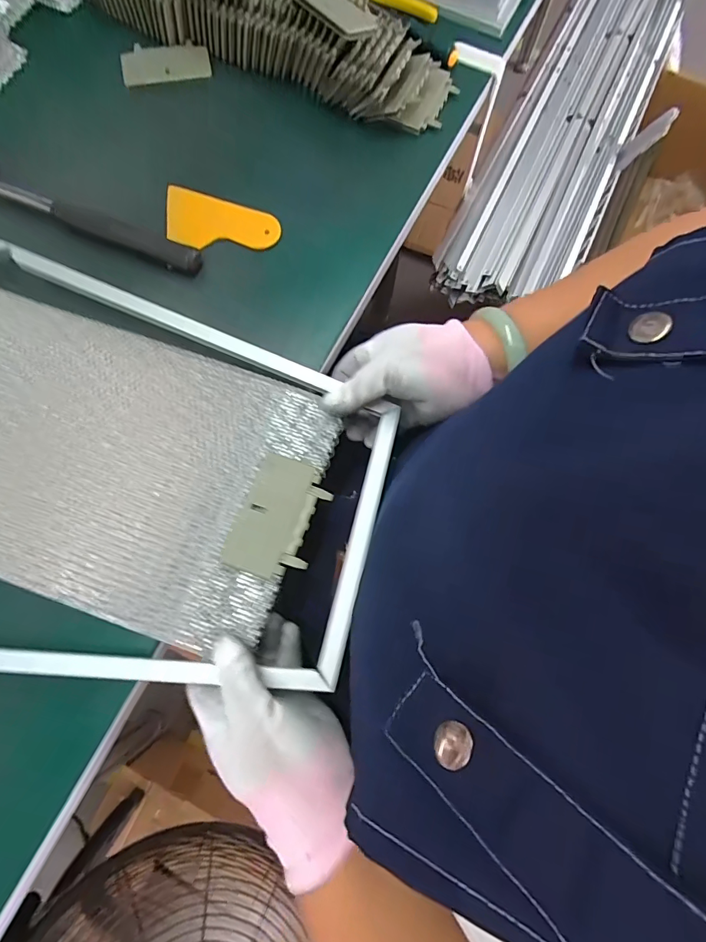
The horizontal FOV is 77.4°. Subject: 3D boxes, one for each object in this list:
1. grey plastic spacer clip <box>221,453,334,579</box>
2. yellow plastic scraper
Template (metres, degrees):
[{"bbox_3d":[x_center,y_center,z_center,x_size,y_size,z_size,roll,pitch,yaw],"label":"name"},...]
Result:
[{"bbox_3d":[-0.053,0.032,0.314,0.056,0.006,0.084,19,75,3],"label":"grey plastic spacer clip"},{"bbox_3d":[-0.120,-0.225,0.400,0.106,0.004,0.056,12,77,-2],"label":"yellow plastic scraper"}]

